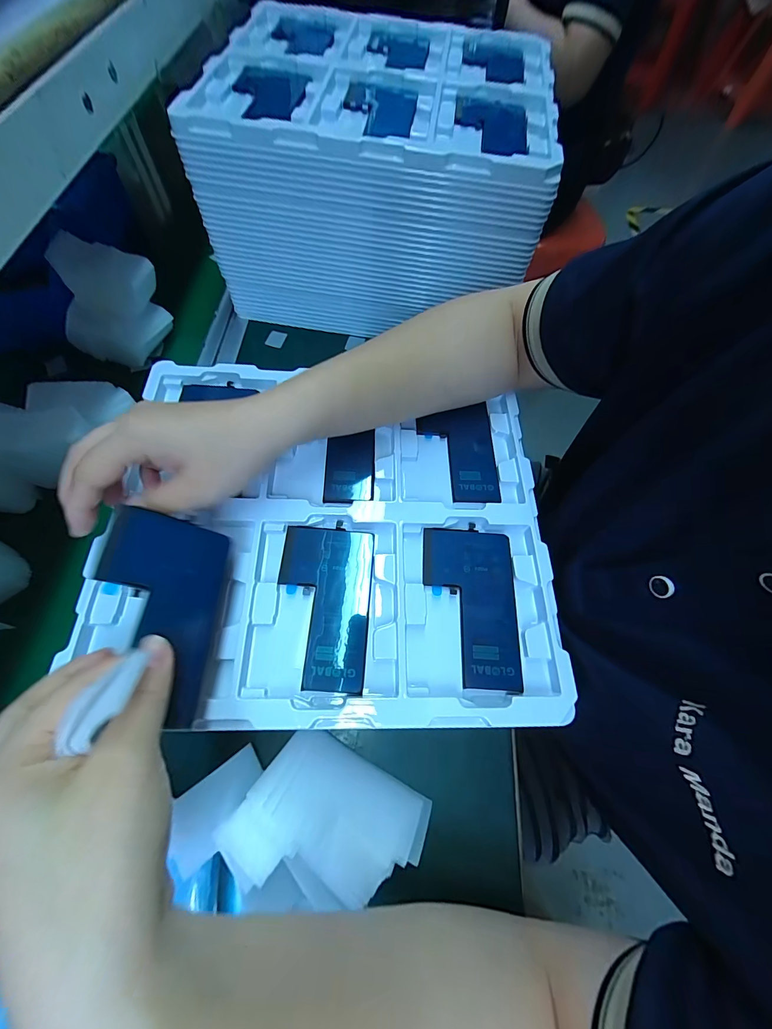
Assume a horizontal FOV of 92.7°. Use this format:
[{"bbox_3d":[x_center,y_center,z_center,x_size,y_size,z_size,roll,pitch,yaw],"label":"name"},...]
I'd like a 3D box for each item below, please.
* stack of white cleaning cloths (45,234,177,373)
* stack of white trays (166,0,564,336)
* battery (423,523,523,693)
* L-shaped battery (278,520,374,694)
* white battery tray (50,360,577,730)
[{"bbox_3d":[-0.288,-0.219,0.384,0.083,0.090,0.083,24,67,9],"label":"stack of white cleaning cloths"},{"bbox_3d":[-0.004,-0.391,0.425,0.319,0.167,0.294,7,66,1],"label":"stack of white trays"},{"bbox_3d":[0.059,0.061,0.258,0.063,0.004,0.109,2,67,0],"label":"battery"},{"bbox_3d":[-0.044,0.060,0.253,0.064,0.004,0.109,4,66,0],"label":"L-shaped battery"},{"bbox_3d":[-0.040,0.004,0.278,0.312,0.025,0.269,0,67,-1],"label":"white battery tray"}]

